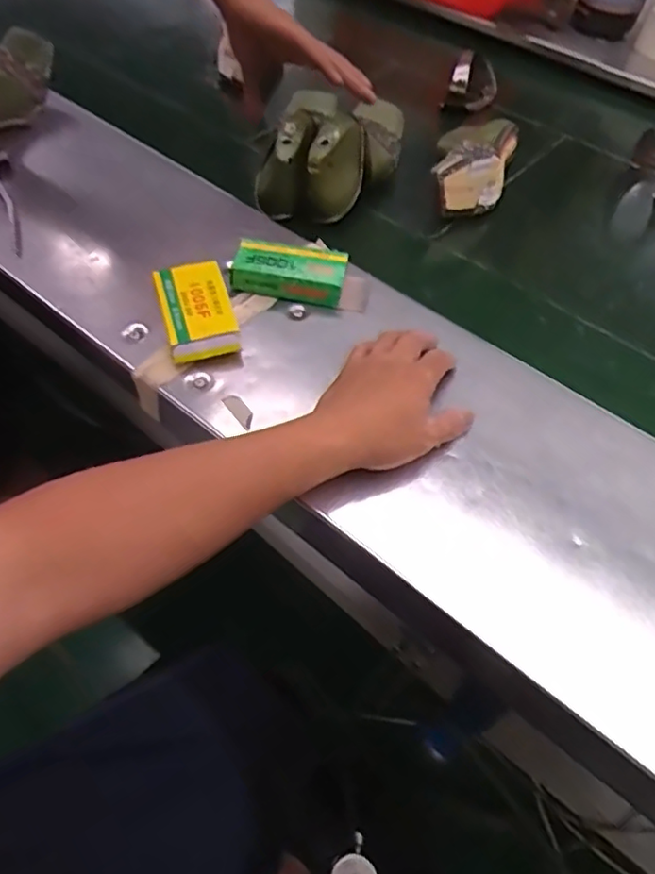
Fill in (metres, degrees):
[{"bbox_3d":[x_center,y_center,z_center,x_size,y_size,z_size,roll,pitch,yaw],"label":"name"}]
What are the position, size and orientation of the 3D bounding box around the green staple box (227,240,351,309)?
[{"bbox_3d":[-0.036,-0.161,0.602,0.105,0.031,0.054,11,52,4],"label":"green staple box"}]

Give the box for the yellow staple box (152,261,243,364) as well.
[{"bbox_3d":[-0.120,-0.116,0.568,0.062,0.023,0.112,-12,54,-13],"label":"yellow staple box"}]

